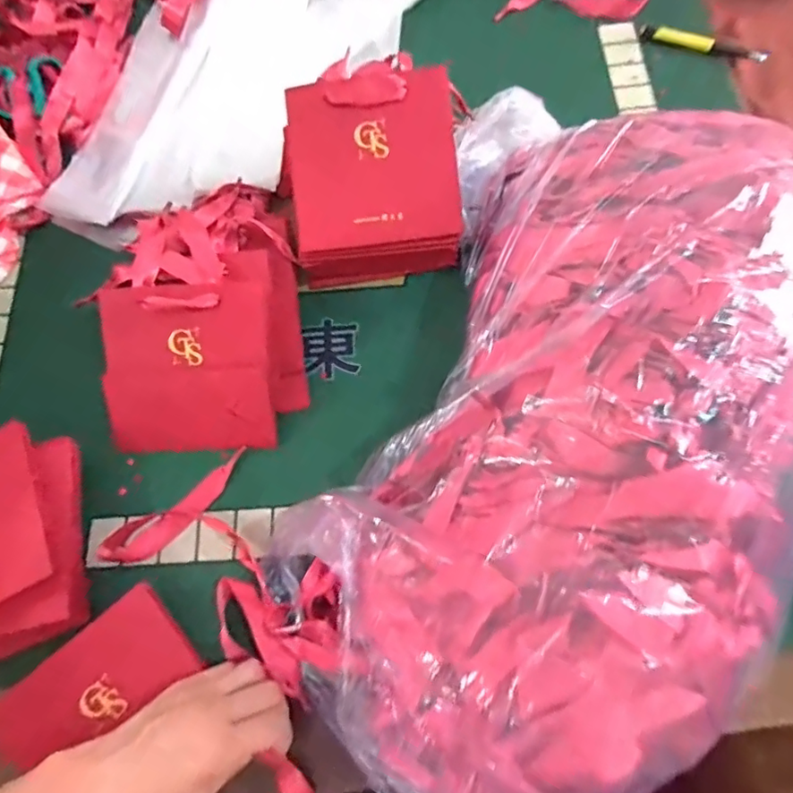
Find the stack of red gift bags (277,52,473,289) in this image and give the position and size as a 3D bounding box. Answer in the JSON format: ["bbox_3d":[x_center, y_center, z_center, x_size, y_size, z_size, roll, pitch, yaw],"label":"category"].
[{"bbox_3d":[-0.024,-0.197,0.501,0.159,0.067,0.176,-5,97,3],"label":"stack of red gift bags"}]

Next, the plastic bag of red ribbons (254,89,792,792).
[{"bbox_3d":[0.116,0.016,0.366,0.302,0.126,0.505,23,72,11],"label":"plastic bag of red ribbons"}]

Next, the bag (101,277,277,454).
[{"bbox_3d":[-0.178,-0.023,0.467,0.140,0.015,0.138,-3,99,0],"label":"bag"}]

